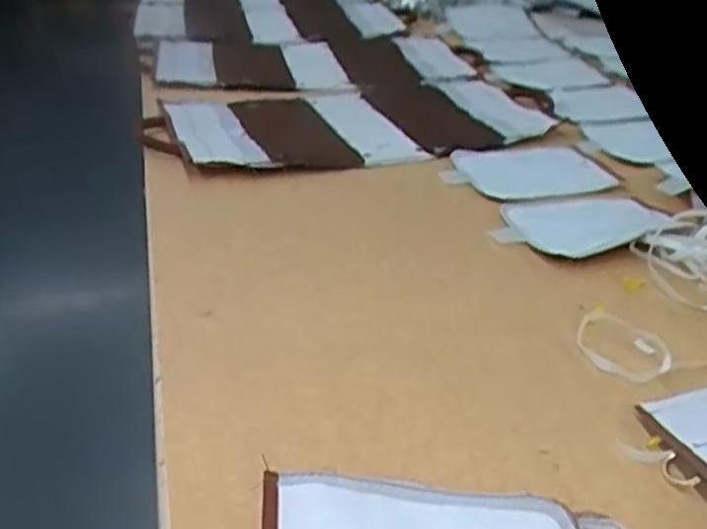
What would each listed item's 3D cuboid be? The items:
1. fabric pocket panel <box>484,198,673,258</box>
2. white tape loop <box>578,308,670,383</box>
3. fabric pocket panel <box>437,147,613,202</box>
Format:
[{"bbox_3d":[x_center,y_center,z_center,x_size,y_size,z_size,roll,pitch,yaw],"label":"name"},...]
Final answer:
[{"bbox_3d":[0.238,-0.042,0.740,0.186,0.010,0.111,-3,33,-7],"label":"fabric pocket panel"},{"bbox_3d":[0.220,0.066,0.580,0.073,0.006,0.082,-25,41,-36],"label":"white tape loop"},{"bbox_3d":[0.211,-0.115,0.873,0.207,0.008,0.133,-7,33,-13],"label":"fabric pocket panel"}]

